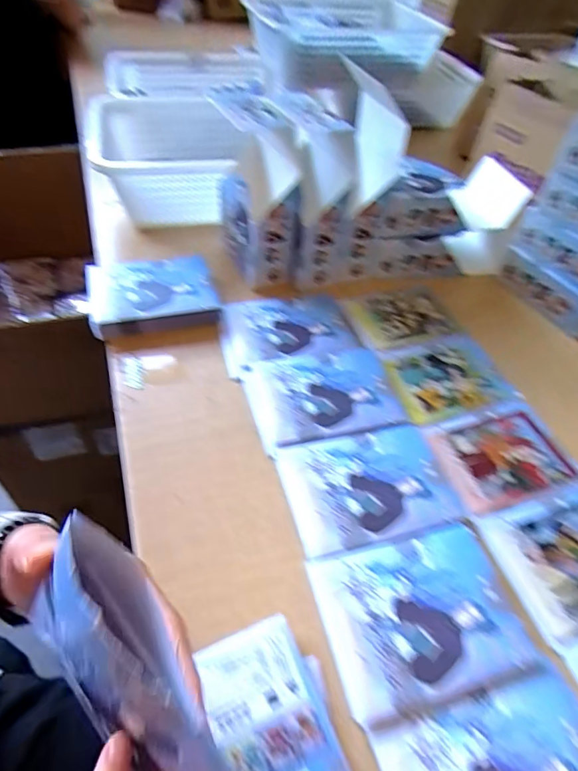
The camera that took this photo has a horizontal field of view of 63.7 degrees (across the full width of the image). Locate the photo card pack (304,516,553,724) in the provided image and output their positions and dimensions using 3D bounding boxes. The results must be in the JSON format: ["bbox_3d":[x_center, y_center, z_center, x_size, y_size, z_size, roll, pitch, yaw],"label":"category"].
[{"bbox_3d":[0.101,0.170,0.354,0.149,0.008,0.112,-9,49,-14],"label":"photo card pack"}]

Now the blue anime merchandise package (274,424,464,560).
[{"bbox_3d":[0.071,0.090,0.426,0.146,0.008,0.108,-8,49,-14],"label":"blue anime merchandise package"}]

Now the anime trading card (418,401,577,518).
[{"bbox_3d":[0.214,0.068,0.467,0.143,0.006,0.103,-11,50,-16],"label":"anime trading card"}]

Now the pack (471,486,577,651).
[{"bbox_3d":[0.249,0.146,0.402,0.144,0.007,0.108,-11,50,-16],"label":"pack"}]

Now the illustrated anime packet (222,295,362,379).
[{"bbox_3d":[-0.003,-0.070,0.564,0.162,0.009,0.110,-12,50,-17],"label":"illustrated anime packet"}]

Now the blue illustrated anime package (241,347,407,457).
[{"bbox_3d":[0.038,0.008,0.497,0.155,0.011,0.116,-10,49,-15],"label":"blue illustrated anime package"}]

